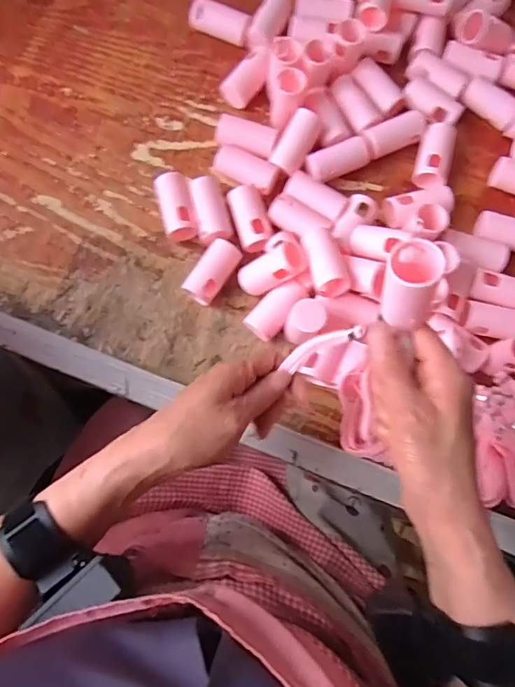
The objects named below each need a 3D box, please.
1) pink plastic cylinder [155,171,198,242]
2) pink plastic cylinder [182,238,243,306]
[{"bbox_3d":[-0.081,-0.140,0.490,0.033,0.032,0.062,-12,78,-5],"label":"pink plastic cylinder"},{"bbox_3d":[-0.044,-0.070,0.477,0.031,0.023,0.065,33,78,5],"label":"pink plastic cylinder"}]

